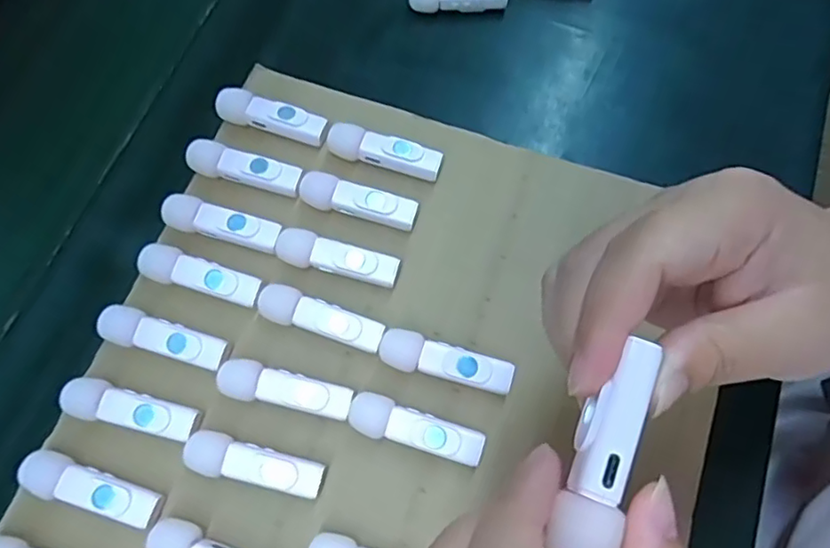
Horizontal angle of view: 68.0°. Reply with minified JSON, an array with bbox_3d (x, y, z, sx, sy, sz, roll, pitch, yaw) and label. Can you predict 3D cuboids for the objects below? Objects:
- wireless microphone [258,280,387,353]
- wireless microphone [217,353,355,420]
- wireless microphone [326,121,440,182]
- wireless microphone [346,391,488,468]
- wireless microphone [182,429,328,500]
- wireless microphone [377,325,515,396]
[{"bbox_3d":[-0.047,0.023,0.312,0.065,0.016,0.018,19,70,12],"label":"wireless microphone"},{"bbox_3d":[-0.062,0.057,0.300,0.065,0.015,0.019,14,69,10],"label":"wireless microphone"},{"bbox_3d":[-0.017,-0.068,0.345,0.063,0.015,0.017,15,70,6],"label":"wireless microphone"},{"bbox_3d":[0.000,0.074,0.291,0.064,0.016,0.019,18,70,11],"label":"wireless microphone"},{"bbox_3d":[-0.074,0.089,0.287,0.064,0.017,0.018,15,70,6],"label":"wireless microphone"},{"bbox_3d":[0.015,0.044,0.302,0.065,0.017,0.019,16,70,11],"label":"wireless microphone"}]

